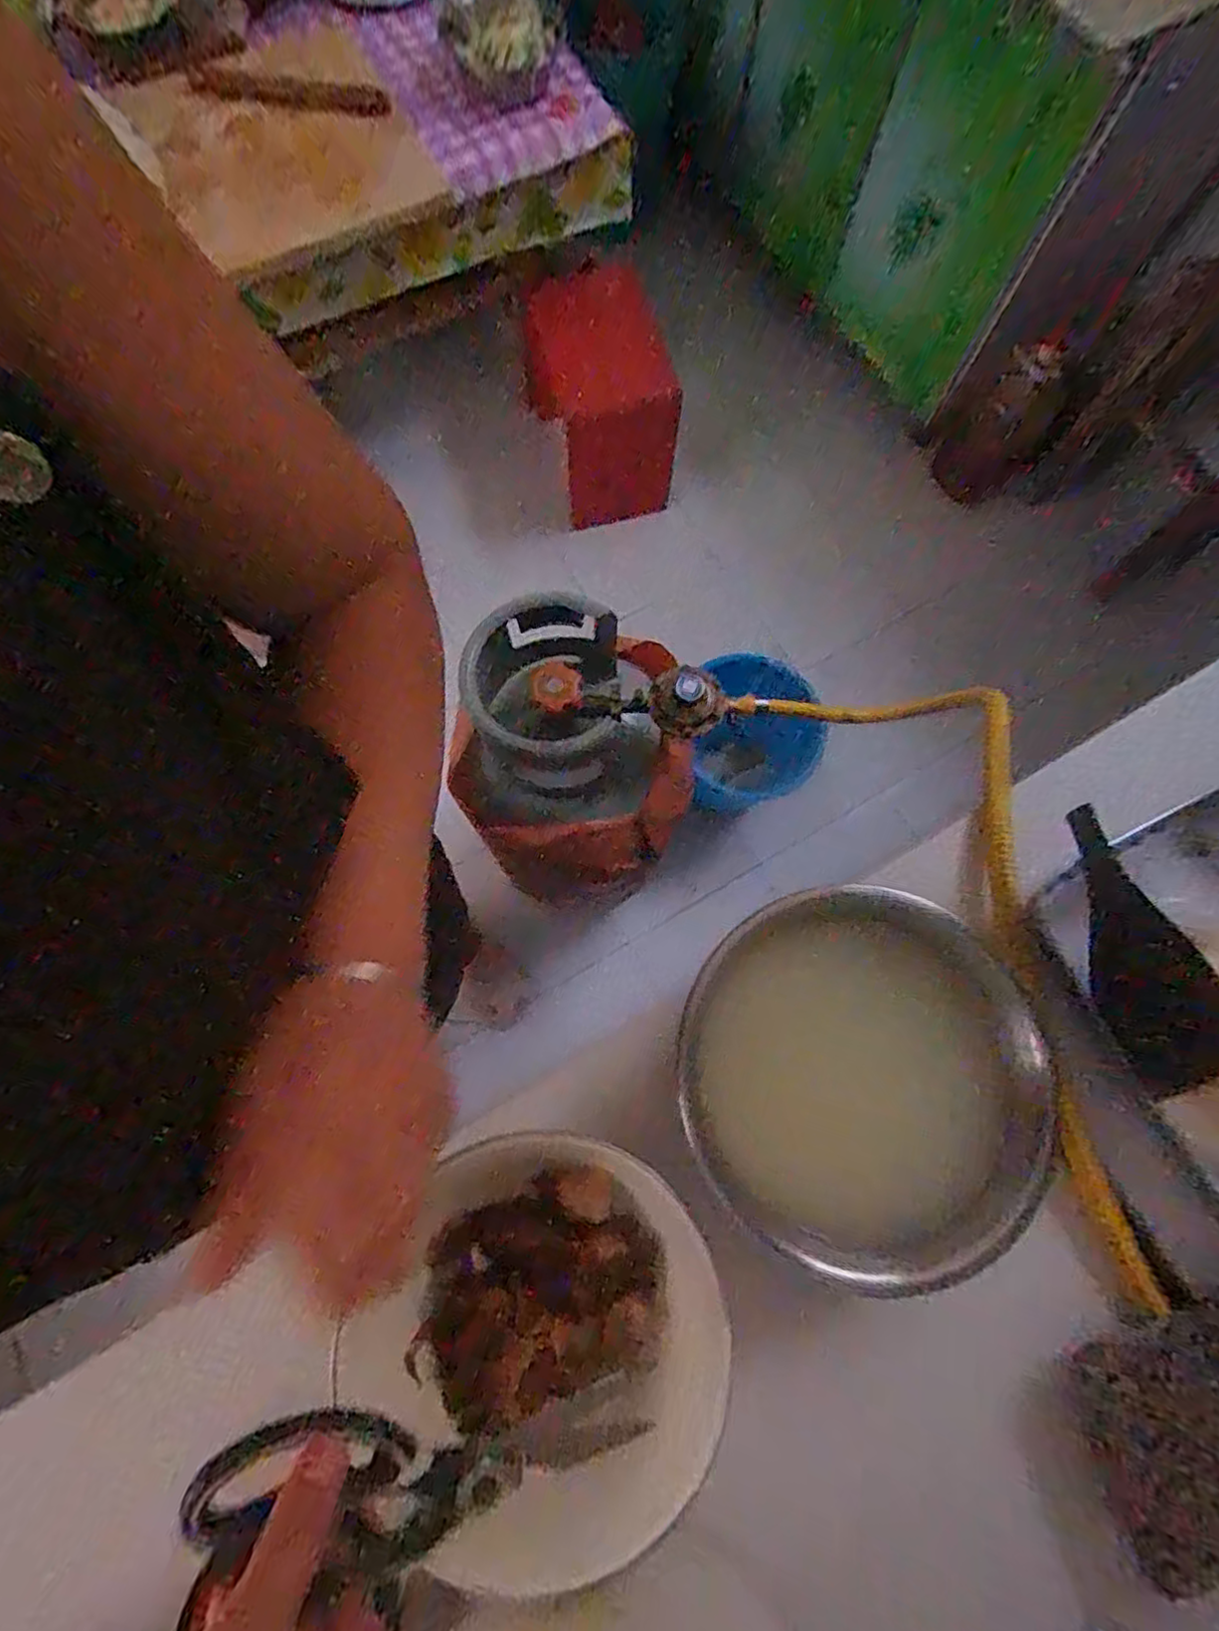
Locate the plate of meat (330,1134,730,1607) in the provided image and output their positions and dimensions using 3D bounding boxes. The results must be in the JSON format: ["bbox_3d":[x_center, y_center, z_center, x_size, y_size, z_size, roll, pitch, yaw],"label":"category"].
[{"bbox_3d":[-0.037,0.303,0.389,0.195,0.034,0.204,0,75,-1],"label":"plate of meat"}]

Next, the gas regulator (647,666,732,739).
[{"bbox_3d":[0.084,-0.124,0.734,0.085,0.048,0.079,0,75,-1],"label":"gas regulator"}]

